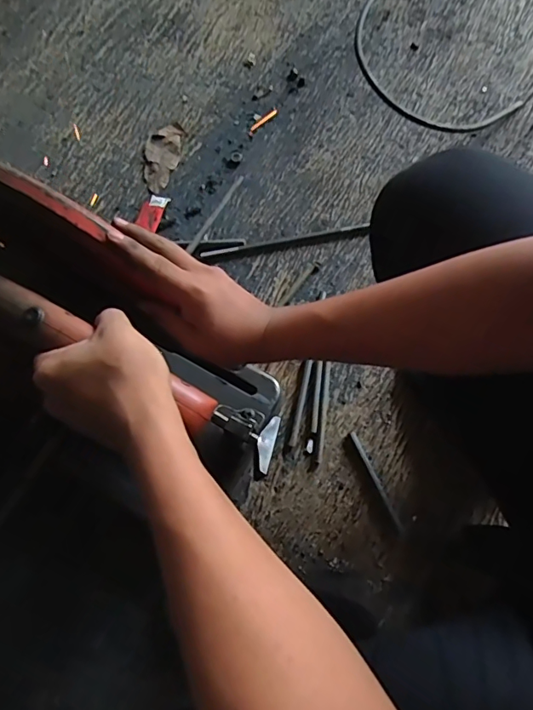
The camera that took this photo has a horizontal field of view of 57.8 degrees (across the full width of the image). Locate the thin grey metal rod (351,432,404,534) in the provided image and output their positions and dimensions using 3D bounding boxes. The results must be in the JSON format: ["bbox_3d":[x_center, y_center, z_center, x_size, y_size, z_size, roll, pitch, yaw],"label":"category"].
[{"bbox_3d":[0.160,0.183,0.702,0.009,0.004,0.153,-24,73,-5],"label":"thin grey metal rod"}]

